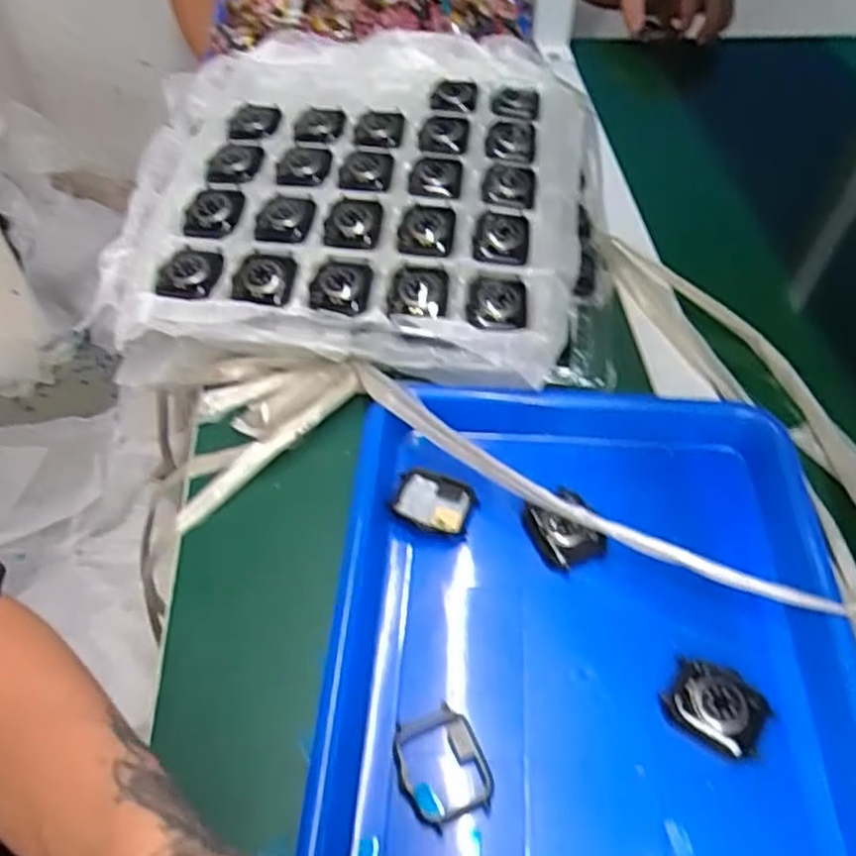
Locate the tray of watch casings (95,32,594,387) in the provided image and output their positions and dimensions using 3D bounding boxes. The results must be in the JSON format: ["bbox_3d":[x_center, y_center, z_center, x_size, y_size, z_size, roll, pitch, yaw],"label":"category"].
[{"bbox_3d":[-0.043,-0.186,0.567,0.341,0.071,0.367,4,50,4],"label":"tray of watch casings"}]

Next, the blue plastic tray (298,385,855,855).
[{"bbox_3d":[0.081,0.121,0.363,0.265,0.045,0.326,4,50,4],"label":"blue plastic tray"}]

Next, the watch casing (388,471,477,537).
[{"bbox_3d":[0.003,0.043,0.425,0.046,0.007,0.034,16,52,14],"label":"watch casing"}]

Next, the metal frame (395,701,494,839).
[{"bbox_3d":[0.007,0.155,0.338,0.040,0.008,0.048,-12,51,-9],"label":"metal frame"}]

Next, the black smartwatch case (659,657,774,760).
[{"bbox_3d":[0.138,0.134,0.356,0.044,0.013,0.034,27,56,22],"label":"black smartwatch case"}]

